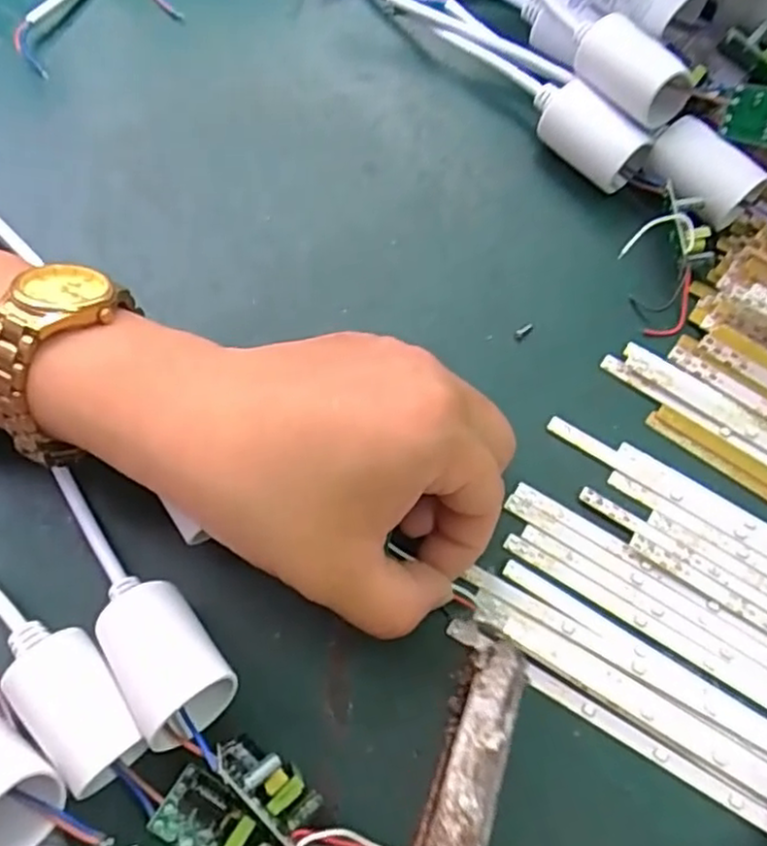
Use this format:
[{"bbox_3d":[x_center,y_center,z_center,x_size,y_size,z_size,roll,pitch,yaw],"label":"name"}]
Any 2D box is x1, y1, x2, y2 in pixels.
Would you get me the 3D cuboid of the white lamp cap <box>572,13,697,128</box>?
[{"bbox_3d":[0.099,-0.142,0.280,0.025,0.024,0.044,-37,72,-13],"label":"white lamp cap"}]

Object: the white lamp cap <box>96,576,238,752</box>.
[{"bbox_3d":[-0.067,0.071,0.216,0.029,0.031,0.050,-34,72,-12],"label":"white lamp cap"}]

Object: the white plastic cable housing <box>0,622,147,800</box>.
[{"bbox_3d":[-0.095,0.084,0.213,0.025,0.019,0.052,-32,71,-11],"label":"white plastic cable housing"}]

